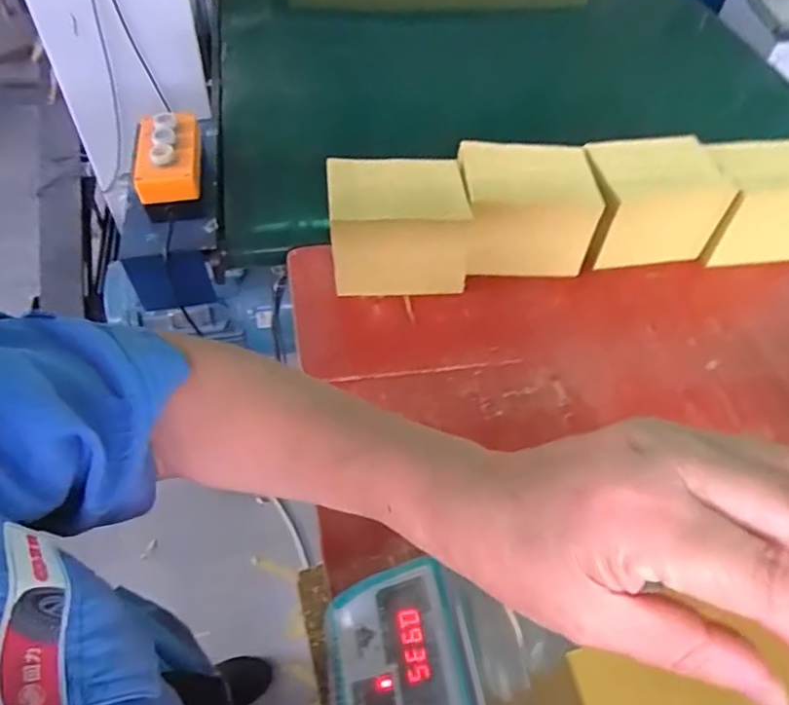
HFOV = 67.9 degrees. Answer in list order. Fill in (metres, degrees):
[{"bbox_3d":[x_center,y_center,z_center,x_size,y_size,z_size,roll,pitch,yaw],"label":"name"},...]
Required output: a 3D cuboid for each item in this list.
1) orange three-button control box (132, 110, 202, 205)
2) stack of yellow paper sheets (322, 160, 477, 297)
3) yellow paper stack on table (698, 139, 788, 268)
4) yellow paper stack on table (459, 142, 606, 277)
[{"bbox_3d":[-0.294,-0.258,0.766,0.076,0.052,0.140,-5,53,-8],"label":"orange three-button control box"},{"bbox_3d":[0.004,-0.150,0.735,0.162,0.125,0.123,-2,53,-6],"label":"stack of yellow paper sheets"},{"bbox_3d":[0.497,-0.209,0.812,0.167,0.121,0.122,-3,53,-7],"label":"yellow paper stack on table"},{"bbox_3d":[0.160,-0.178,0.761,0.165,0.143,0.121,-7,53,-10],"label":"yellow paper stack on table"}]

